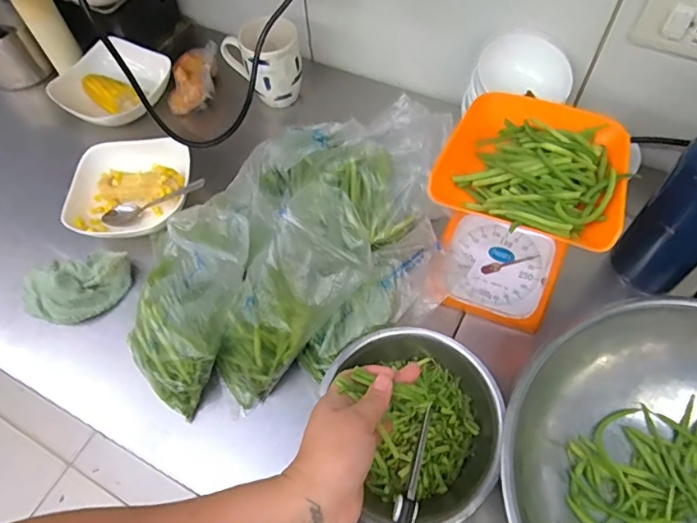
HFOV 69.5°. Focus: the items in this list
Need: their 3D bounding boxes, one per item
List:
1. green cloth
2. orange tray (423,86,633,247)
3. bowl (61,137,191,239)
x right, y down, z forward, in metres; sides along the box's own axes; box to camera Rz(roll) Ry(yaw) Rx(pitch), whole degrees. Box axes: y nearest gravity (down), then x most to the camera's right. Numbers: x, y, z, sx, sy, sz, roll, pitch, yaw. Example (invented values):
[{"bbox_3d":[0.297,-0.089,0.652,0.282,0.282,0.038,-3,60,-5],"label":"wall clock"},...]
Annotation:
[{"bbox_3d":[-0.321,0.029,0.591,0.127,0.042,0.075,-25,61,-12],"label":"green cloth"},{"bbox_3d":[0.171,-0.087,0.463,0.160,0.042,0.141,20,62,14],"label":"orange tray"},{"bbox_3d":[-0.279,-0.093,0.644,0.157,0.053,0.141,-6,59,-1],"label":"bowl"}]

